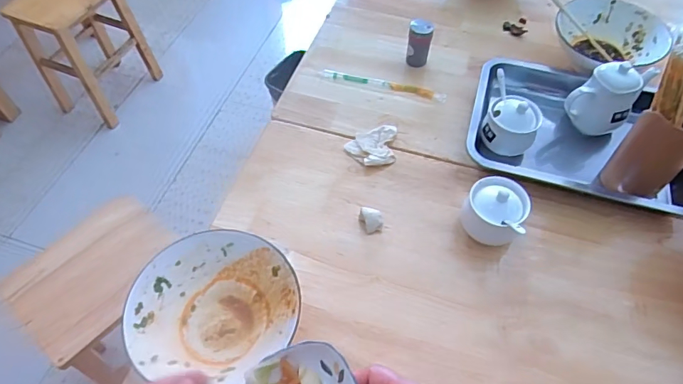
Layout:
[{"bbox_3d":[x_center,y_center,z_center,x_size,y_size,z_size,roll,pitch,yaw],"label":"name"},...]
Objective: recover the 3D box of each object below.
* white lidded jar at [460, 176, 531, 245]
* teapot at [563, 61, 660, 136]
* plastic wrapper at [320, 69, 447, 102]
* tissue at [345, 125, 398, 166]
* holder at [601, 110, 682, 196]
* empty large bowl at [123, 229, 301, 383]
[{"bbox_3d":[0.217,0.034,0.654,0.089,0.085,0.078,33,60,20],"label":"white lidded jar"},{"bbox_3d":[0.442,-0.163,0.760,0.085,0.100,0.111,39,64,23],"label":"teapot"},{"bbox_3d":[0.079,-0.205,0.870,0.238,0.010,0.029,16,52,8],"label":"plastic wrapper"},{"bbox_3d":[0.056,-0.077,0.775,0.092,0.016,0.075,-14,53,-15],"label":"tissue"},{"bbox_3d":[0.461,-0.059,0.679,0.063,0.151,0.084,-34,62,-24],"label":"holder"},{"bbox_3d":[-0.149,0.148,0.577,0.193,0.082,0.179,2,51,-3],"label":"empty large bowl"}]

